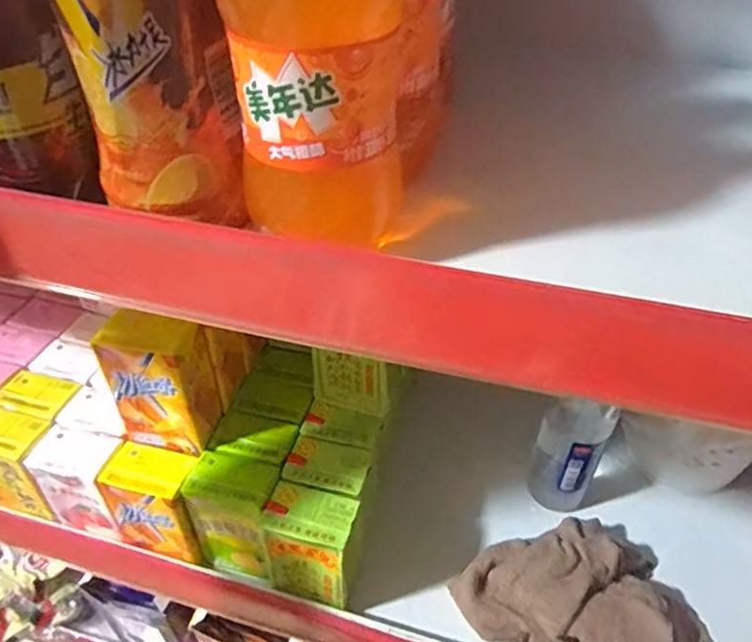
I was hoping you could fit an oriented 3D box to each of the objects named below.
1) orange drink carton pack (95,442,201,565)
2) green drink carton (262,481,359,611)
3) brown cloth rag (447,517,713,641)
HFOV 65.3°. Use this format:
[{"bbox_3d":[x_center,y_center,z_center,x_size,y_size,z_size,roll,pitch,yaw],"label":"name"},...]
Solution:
[{"bbox_3d":[-0.178,0.146,0.478,0.067,0.086,0.048,8,44,9],"label":"orange drink carton pack"},{"bbox_3d":[-0.048,0.171,0.449,0.062,0.083,0.046,12,45,14],"label":"green drink carton"},{"bbox_3d":[0.160,0.205,0.455,0.184,0.040,0.110,7,44,8],"label":"brown cloth rag"}]

